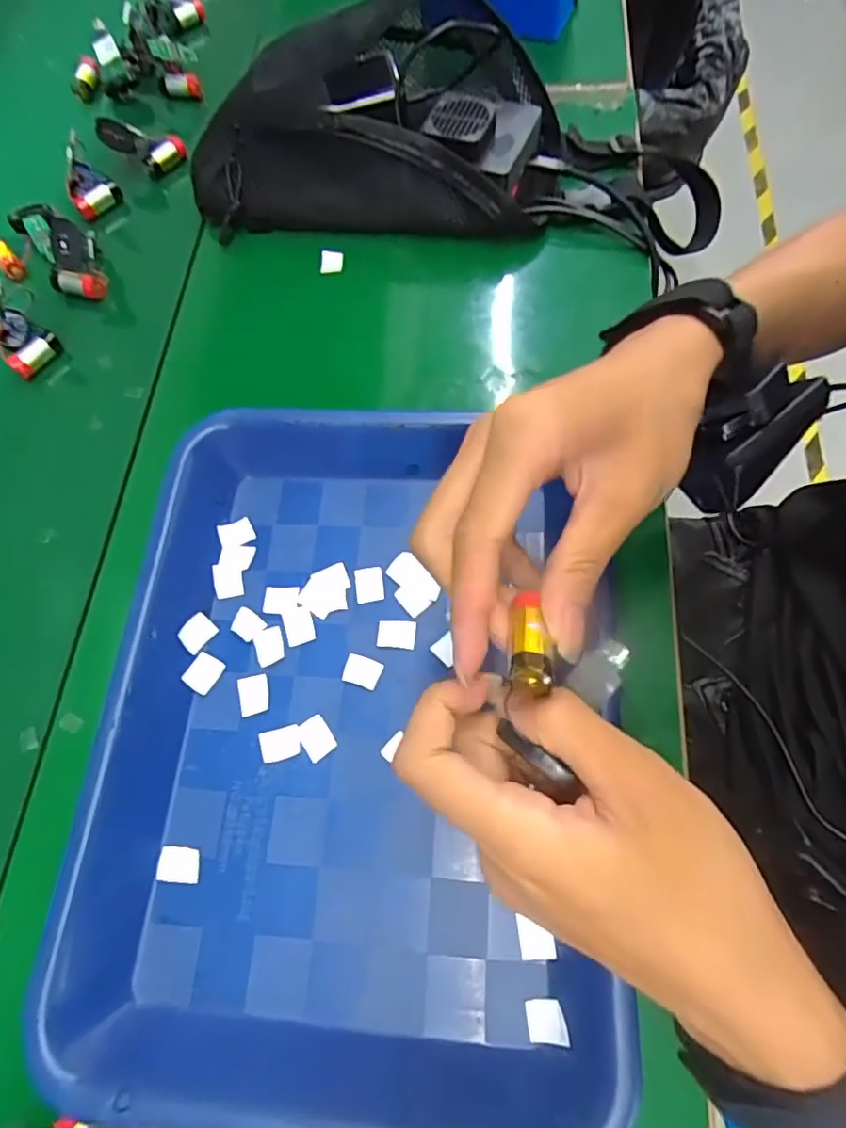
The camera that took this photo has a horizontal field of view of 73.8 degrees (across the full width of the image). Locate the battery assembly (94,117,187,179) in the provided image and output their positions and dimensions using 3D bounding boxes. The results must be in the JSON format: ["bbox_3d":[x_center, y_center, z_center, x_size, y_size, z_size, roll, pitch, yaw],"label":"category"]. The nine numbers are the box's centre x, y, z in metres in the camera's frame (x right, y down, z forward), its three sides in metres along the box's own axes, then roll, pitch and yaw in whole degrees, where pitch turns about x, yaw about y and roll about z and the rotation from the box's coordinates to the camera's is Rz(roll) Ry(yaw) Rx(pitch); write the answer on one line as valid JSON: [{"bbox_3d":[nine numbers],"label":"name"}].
[{"bbox_3d":[-0.233,-0.347,0.466,0.067,0.022,0.032,7,67,-22],"label":"battery assembly"}]

